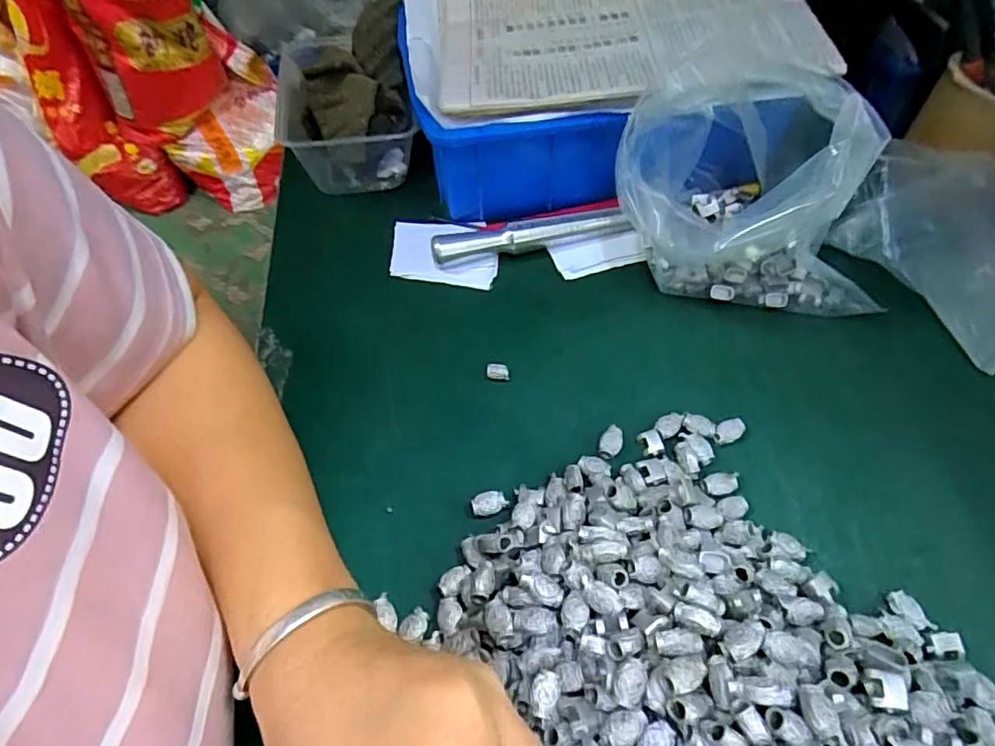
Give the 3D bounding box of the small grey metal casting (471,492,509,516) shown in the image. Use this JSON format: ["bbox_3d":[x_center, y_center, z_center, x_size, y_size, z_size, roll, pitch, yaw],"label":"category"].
[{"bbox_3d":[-0.005,0.073,0.327,0.020,0.005,0.012,-16,56,-11],"label":"small grey metal casting"}]

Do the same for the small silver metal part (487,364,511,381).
[{"bbox_3d":[0.000,0.000,0.380,0.014,0.008,0.008,1,54,1],"label":"small silver metal part"}]

